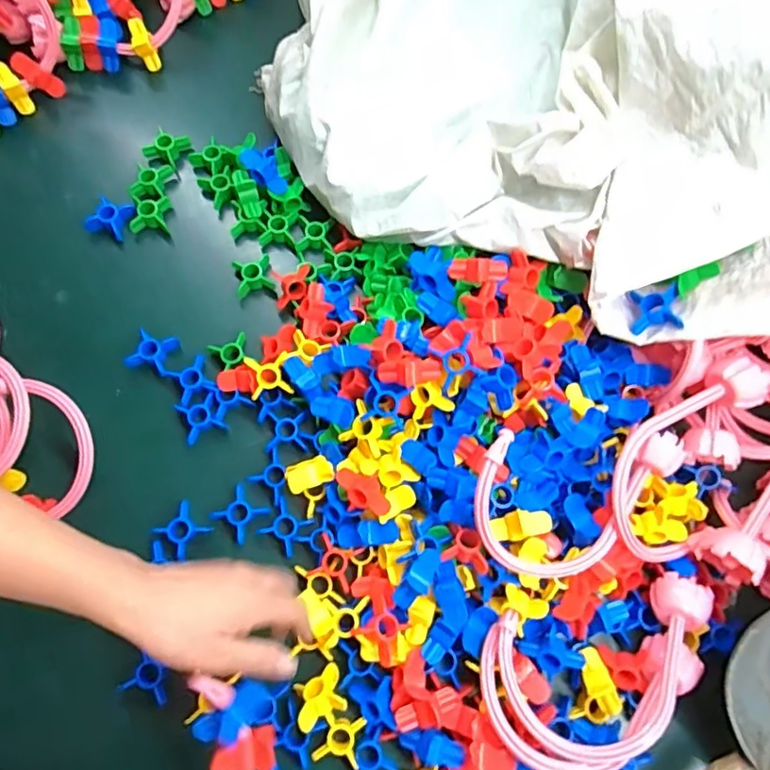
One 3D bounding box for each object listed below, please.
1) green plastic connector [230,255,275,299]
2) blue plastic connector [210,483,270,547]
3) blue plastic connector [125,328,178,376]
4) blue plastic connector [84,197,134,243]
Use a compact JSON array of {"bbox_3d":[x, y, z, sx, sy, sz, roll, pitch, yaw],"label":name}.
[{"bbox_3d":[-0.144,-0.119,0.608,0.042,0.027,0.035,-14,75,-3],"label":"green plastic connector"},{"bbox_3d":[-0.138,0.122,0.530,0.040,0.012,0.041,40,79,11],"label":"blue plastic connector"},{"bbox_3d":[-0.242,-0.034,0.576,0.046,0.022,0.041,15,75,5],"label":"blue plastic connector"},{"bbox_3d":[-0.304,-0.184,0.615,0.045,0.016,0.038,19,76,6],"label":"blue plastic connector"}]

